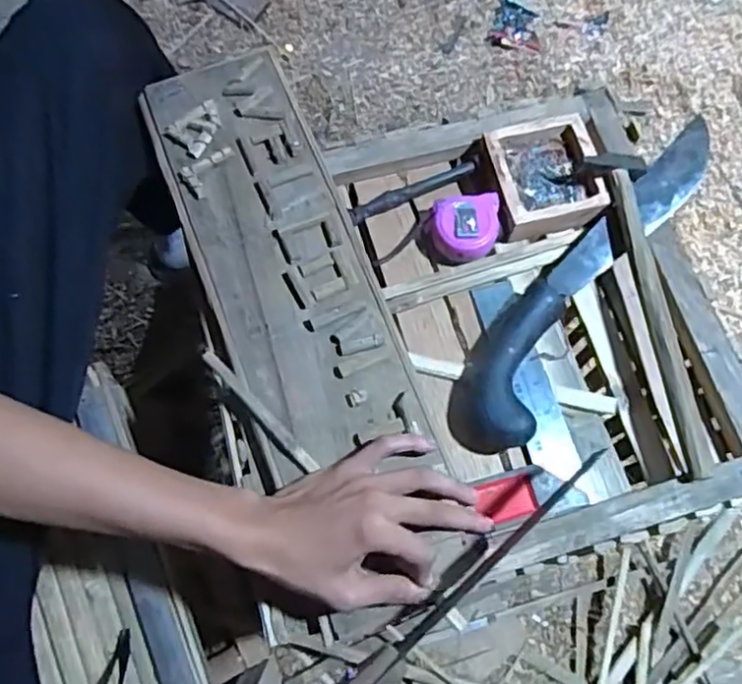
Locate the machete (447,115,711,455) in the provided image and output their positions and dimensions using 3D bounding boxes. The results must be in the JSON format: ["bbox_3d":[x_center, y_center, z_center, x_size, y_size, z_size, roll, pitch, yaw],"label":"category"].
[{"bbox_3d":[0.187,-0.065,0.567,0.076,0.038,0.367,35,77,9],"label":"machete"}]

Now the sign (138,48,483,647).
[{"bbox_3d":[-0.061,-0.030,0.536,0.132,0.019,0.494,-21,72,-8],"label":"sign"}]

